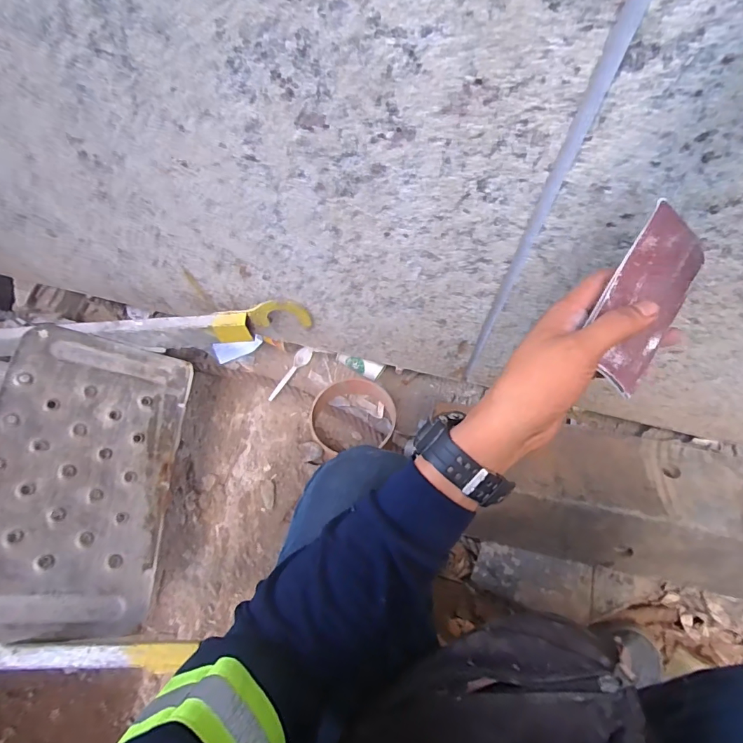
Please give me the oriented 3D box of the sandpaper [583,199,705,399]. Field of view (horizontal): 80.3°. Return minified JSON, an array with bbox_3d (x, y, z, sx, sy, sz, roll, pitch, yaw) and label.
[{"bbox_3d":[0.191,-0.050,0.308,0.067,0.006,0.120,30,90,-22],"label":"sandpaper"}]

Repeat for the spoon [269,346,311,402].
[{"bbox_3d":[-0.164,0.001,0.913,0.032,0.018,0.149,23,54,11],"label":"spoon"}]

